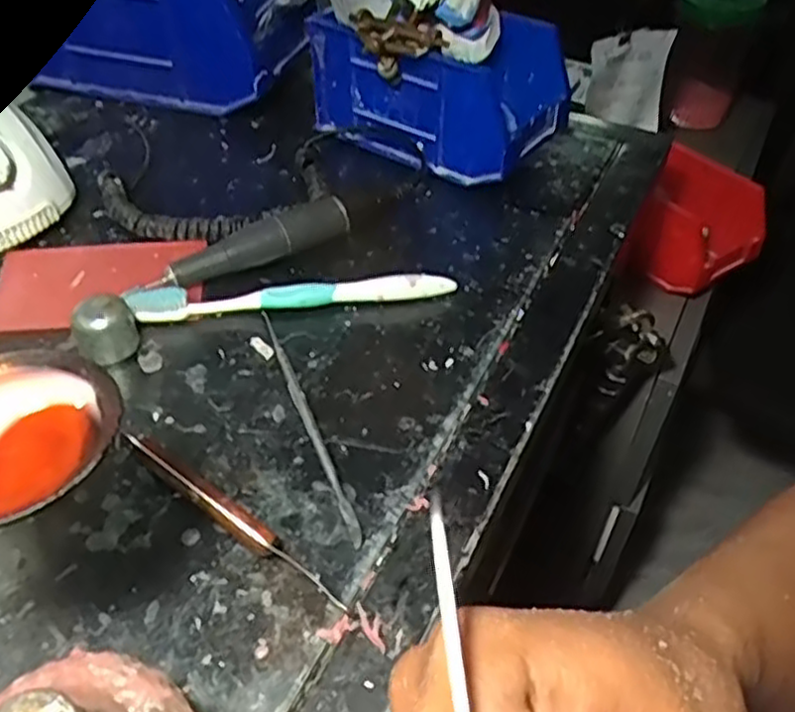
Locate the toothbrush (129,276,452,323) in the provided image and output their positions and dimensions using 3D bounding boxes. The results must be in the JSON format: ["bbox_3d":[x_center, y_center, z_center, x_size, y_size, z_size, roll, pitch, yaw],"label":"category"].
[{"bbox_3d":[-0.060,-0.035,0.427,0.185,0.016,0.014,-4,45,-6],"label":"toothbrush"}]

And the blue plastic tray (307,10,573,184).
[{"bbox_3d":[0.030,-0.197,0.543,0.166,0.091,0.099,31,52,26],"label":"blue plastic tray"}]

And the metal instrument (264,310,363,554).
[{"bbox_3d":[-0.046,0.029,0.368,0.005,0.006,0.155,-15,47,-17],"label":"metal instrument"}]

